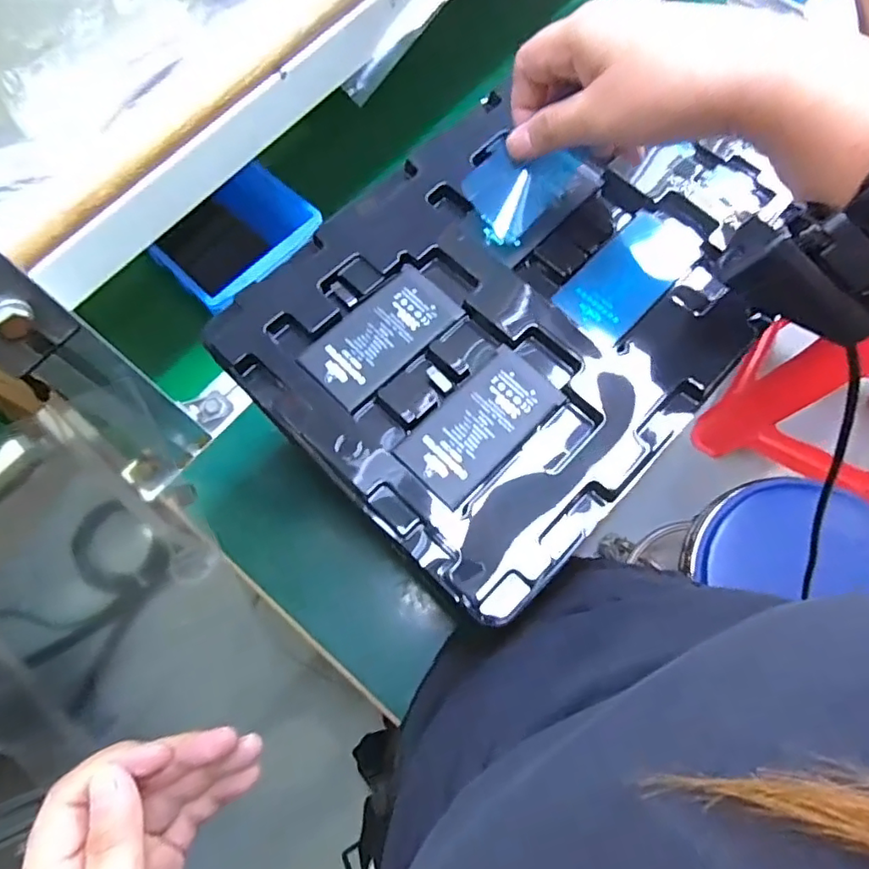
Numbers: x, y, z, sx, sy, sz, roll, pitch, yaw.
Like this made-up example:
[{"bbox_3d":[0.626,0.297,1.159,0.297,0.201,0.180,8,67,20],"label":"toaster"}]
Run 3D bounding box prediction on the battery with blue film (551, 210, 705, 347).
[{"bbox_3d":[0.113,-0.093,0.324,0.044,0.004,0.090,43,77,14],"label":"battery with blue film"}]

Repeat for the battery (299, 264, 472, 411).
[{"bbox_3d":[-0.028,-0.056,0.309,0.045,0.004,0.086,43,77,14],"label":"battery"}]

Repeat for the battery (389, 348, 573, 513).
[{"bbox_3d":[0.024,-0.006,0.294,0.087,0.007,0.044,-43,76,-13],"label":"battery"}]

